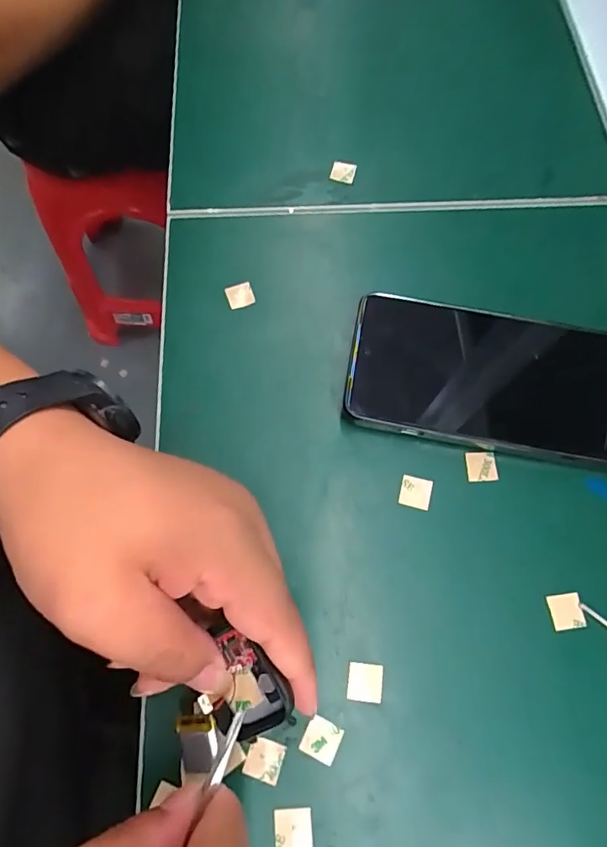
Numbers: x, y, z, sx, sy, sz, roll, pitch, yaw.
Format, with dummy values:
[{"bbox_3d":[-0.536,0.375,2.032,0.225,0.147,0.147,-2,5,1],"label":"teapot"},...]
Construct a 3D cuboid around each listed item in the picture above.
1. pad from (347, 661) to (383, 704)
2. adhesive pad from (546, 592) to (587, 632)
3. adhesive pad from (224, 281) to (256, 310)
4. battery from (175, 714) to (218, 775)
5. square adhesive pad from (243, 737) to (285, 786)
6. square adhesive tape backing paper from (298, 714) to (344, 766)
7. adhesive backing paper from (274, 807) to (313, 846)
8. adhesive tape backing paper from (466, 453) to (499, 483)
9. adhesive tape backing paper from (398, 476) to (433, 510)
[{"bbox_3d":[0.028,0.117,0.222,0.015,0.004,0.015,6,70,3],"label":"pad"},{"bbox_3d":[0.125,0.089,0.233,0.015,0.004,0.016,-8,70,-3],"label":"adhesive pad"},{"bbox_3d":[-0.038,-0.076,0.291,0.015,0.004,0.014,-20,71,-6],"label":"adhesive pad"},{"bbox_3d":[-0.043,0.126,0.195,0.018,0.006,0.019,-15,70,19],"label":"battery"},{"bbox_3d":[-0.017,0.145,0.211,0.015,0.004,0.015,16,71,6],"label":"square adhesive pad"},{"bbox_3d":[0.008,0.138,0.214,0.016,0.004,0.015,24,72,9],"label":"square adhesive tape backing paper"},{"bbox_3d":[-0.004,0.169,0.203,0.015,0.004,0.016,-4,70,-1],"label":"adhesive backing paper"},{"bbox_3d":[0.093,0.022,0.256,0.015,0.004,0.016,-2,70,0],"label":"adhesive tape backing paper"},{"bbox_3d":[0.058,0.035,0.251,0.015,0.004,0.016,13,71,5],"label":"adhesive tape backing paper"}]

